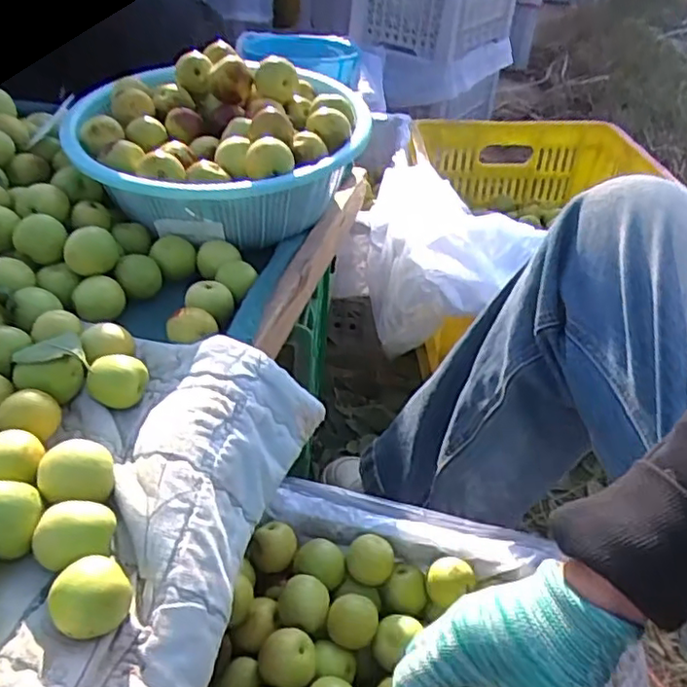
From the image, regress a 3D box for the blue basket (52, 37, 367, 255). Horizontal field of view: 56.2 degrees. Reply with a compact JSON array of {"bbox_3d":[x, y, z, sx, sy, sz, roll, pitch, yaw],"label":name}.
[{"bbox_3d":[-0.111,-0.189,0.599,0.259,0.099,0.259,8,38,4],"label":"blue basket"}]

